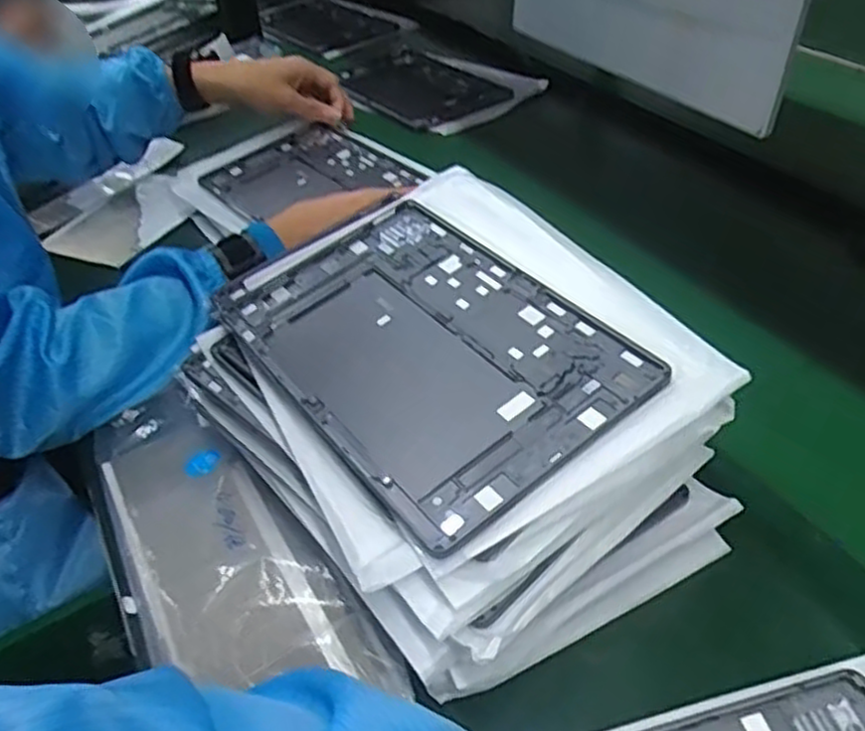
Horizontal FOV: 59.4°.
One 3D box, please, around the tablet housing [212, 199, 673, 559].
[{"bbox_3d":[-0.008,-0.015,0.472,0.167,0.007,0.262,-35,50,-19],"label":"tablet housing"}]

